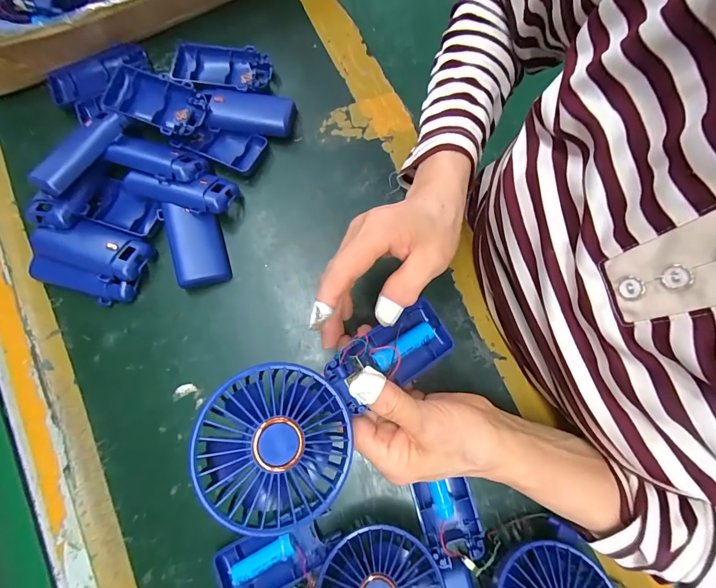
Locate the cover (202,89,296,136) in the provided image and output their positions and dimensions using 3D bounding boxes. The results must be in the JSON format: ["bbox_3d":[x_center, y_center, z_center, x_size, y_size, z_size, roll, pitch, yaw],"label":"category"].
[{"bbox_3d":[-0.102,-0.174,0.348,0.081,0.018,0.043,4,79,0],"label":"cover"}]

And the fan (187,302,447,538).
[{"bbox_3d":[-0.011,0.060,0.231,0.182,0.026,0.082,-34,80,-35],"label":"fan"}]

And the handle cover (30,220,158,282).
[{"bbox_3d":[-0.232,-0.040,0.318,0.093,0.021,0.043,18,79,2],"label":"handle cover"}]

